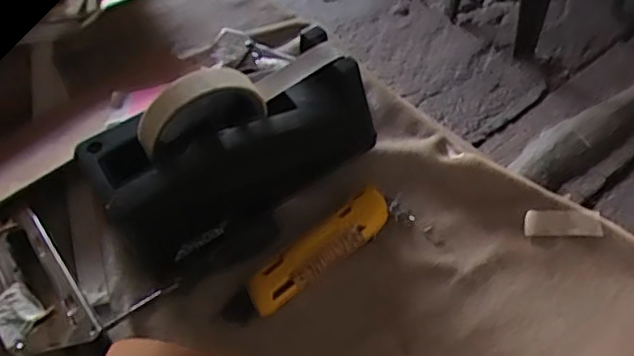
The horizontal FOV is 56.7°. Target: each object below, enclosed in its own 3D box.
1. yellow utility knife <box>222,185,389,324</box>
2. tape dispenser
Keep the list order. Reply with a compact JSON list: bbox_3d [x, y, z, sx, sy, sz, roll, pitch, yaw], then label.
[{"bbox_3d":[-0.004,0.055,0.426,0.144,0.016,0.032,-34,53,-22],"label":"yellow utility knife"},{"bbox_3d":[-0.054,-0.020,0.418,0.197,0.126,0.074,-28,52,-18],"label":"tape dispenser"}]

